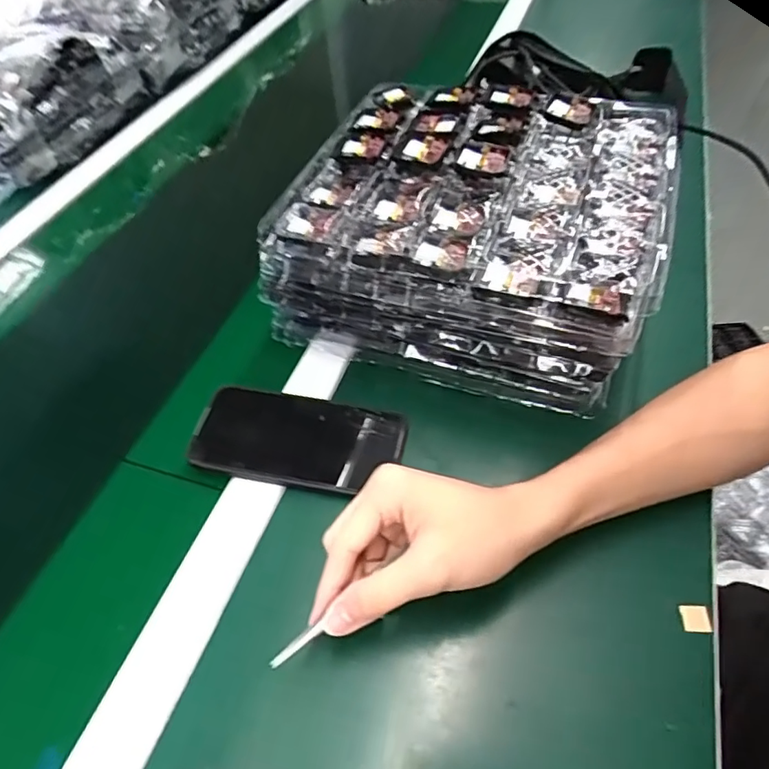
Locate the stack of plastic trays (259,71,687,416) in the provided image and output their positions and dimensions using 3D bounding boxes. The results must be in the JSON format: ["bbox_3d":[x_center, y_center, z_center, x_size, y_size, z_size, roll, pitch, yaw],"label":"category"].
[{"bbox_3d":[0.080,-0.130,0.488,0.288,0.141,0.268,15,53,16],"label":"stack of plastic trays"}]

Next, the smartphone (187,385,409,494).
[{"bbox_3d":[-0.069,0.041,0.433,0.160,0.009,0.077,8,51,11],"label":"smartphone"}]

